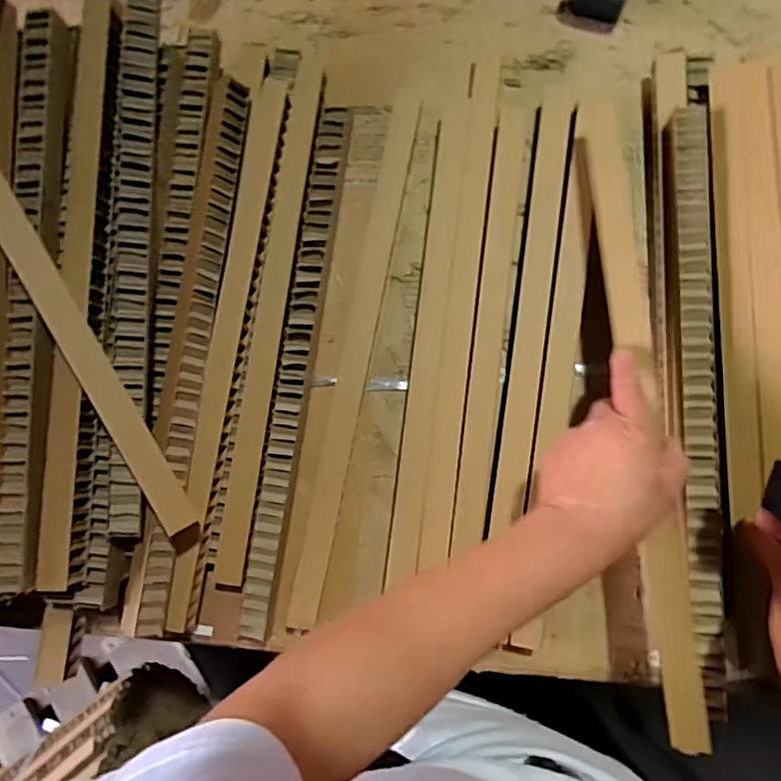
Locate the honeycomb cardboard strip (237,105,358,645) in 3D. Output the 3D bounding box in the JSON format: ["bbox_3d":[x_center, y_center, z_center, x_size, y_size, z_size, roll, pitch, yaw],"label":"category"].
[{"bbox_3d":[-0.087,-0.027,0.551,0.033,0.021,0.496,8,82,5],"label":"honeycomb cardboard strip"}]

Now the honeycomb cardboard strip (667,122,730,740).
[{"bbox_3d":[0.253,0.002,0.478,0.035,0.020,0.482,1,82,4],"label":"honeycomb cardboard strip"}]

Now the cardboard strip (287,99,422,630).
[{"bbox_3d":[-0.029,-0.038,0.552,0.027,0.026,0.495,10,83,5],"label":"cardboard strip"}]

